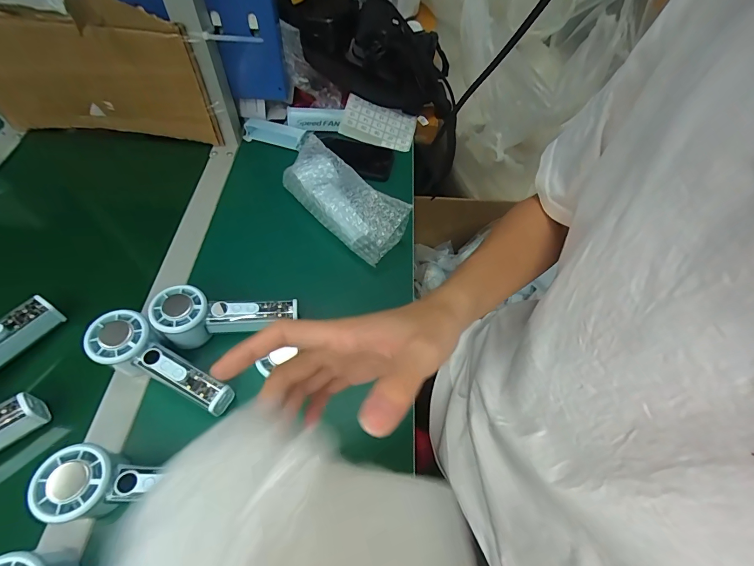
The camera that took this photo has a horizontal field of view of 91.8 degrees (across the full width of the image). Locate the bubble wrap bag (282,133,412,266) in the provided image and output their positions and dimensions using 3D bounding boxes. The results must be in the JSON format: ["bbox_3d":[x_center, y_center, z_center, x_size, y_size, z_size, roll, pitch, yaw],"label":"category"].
[{"bbox_3d":[-0.050,-0.121,0.517,0.071,0.068,0.199,-39,68,-24],"label":"bubble wrap bag"}]

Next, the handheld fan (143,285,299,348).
[{"bbox_3d":[-0.170,0.030,0.418,0.146,0.050,0.054,-11,59,-10],"label":"handheld fan"}]

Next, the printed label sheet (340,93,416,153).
[{"bbox_3d":[0.004,-0.279,0.646,0.132,0.015,0.073,5,90,-14],"label":"printed label sheet"}]

